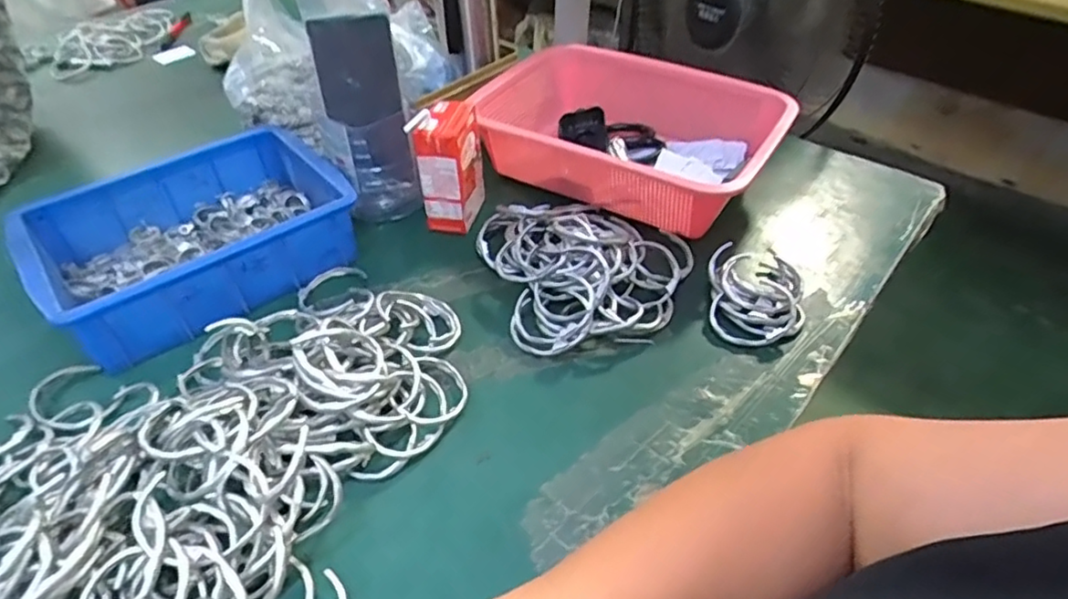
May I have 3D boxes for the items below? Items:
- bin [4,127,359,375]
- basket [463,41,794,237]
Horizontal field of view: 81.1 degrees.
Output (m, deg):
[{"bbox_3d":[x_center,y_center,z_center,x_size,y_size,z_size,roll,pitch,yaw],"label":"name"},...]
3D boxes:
[{"bbox_3d":[-0.300,-0.058,0.555,0.239,0.069,0.168,-29,51,-28],"label":"bin"},{"bbox_3d":[0.100,-0.183,0.666,0.293,0.079,0.228,24,47,22],"label":"basket"}]

